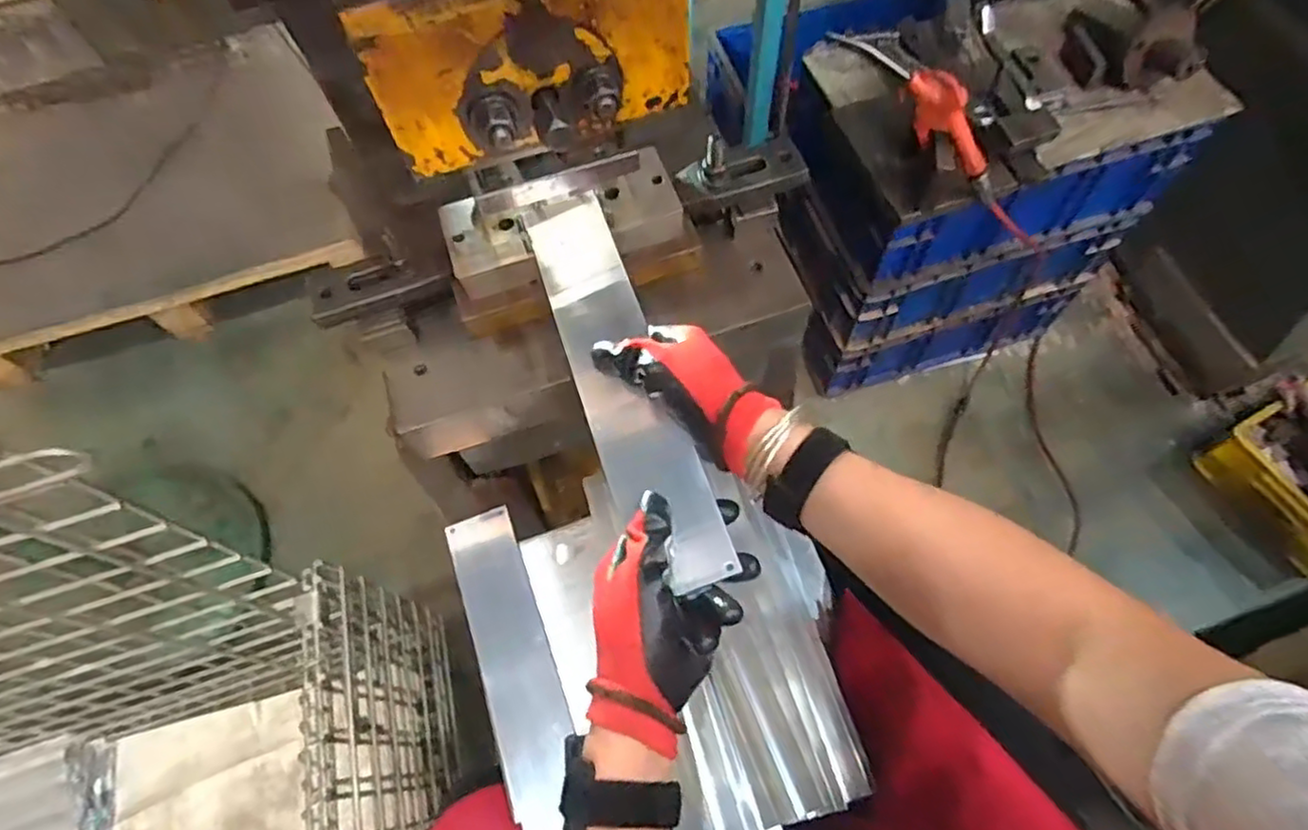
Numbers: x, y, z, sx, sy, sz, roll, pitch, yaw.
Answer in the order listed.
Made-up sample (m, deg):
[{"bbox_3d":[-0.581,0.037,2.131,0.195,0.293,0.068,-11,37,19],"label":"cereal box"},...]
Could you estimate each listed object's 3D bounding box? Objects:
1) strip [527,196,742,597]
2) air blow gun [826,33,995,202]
[{"bbox_3d":[-0.024,-0.029,0.481,0.062,0.009,0.310,-21,66,2],"label":"strip"},{"bbox_3d":[0.312,-0.336,0.746,0.271,0.070,0.025,37,65,-22],"label":"air blow gun"}]

